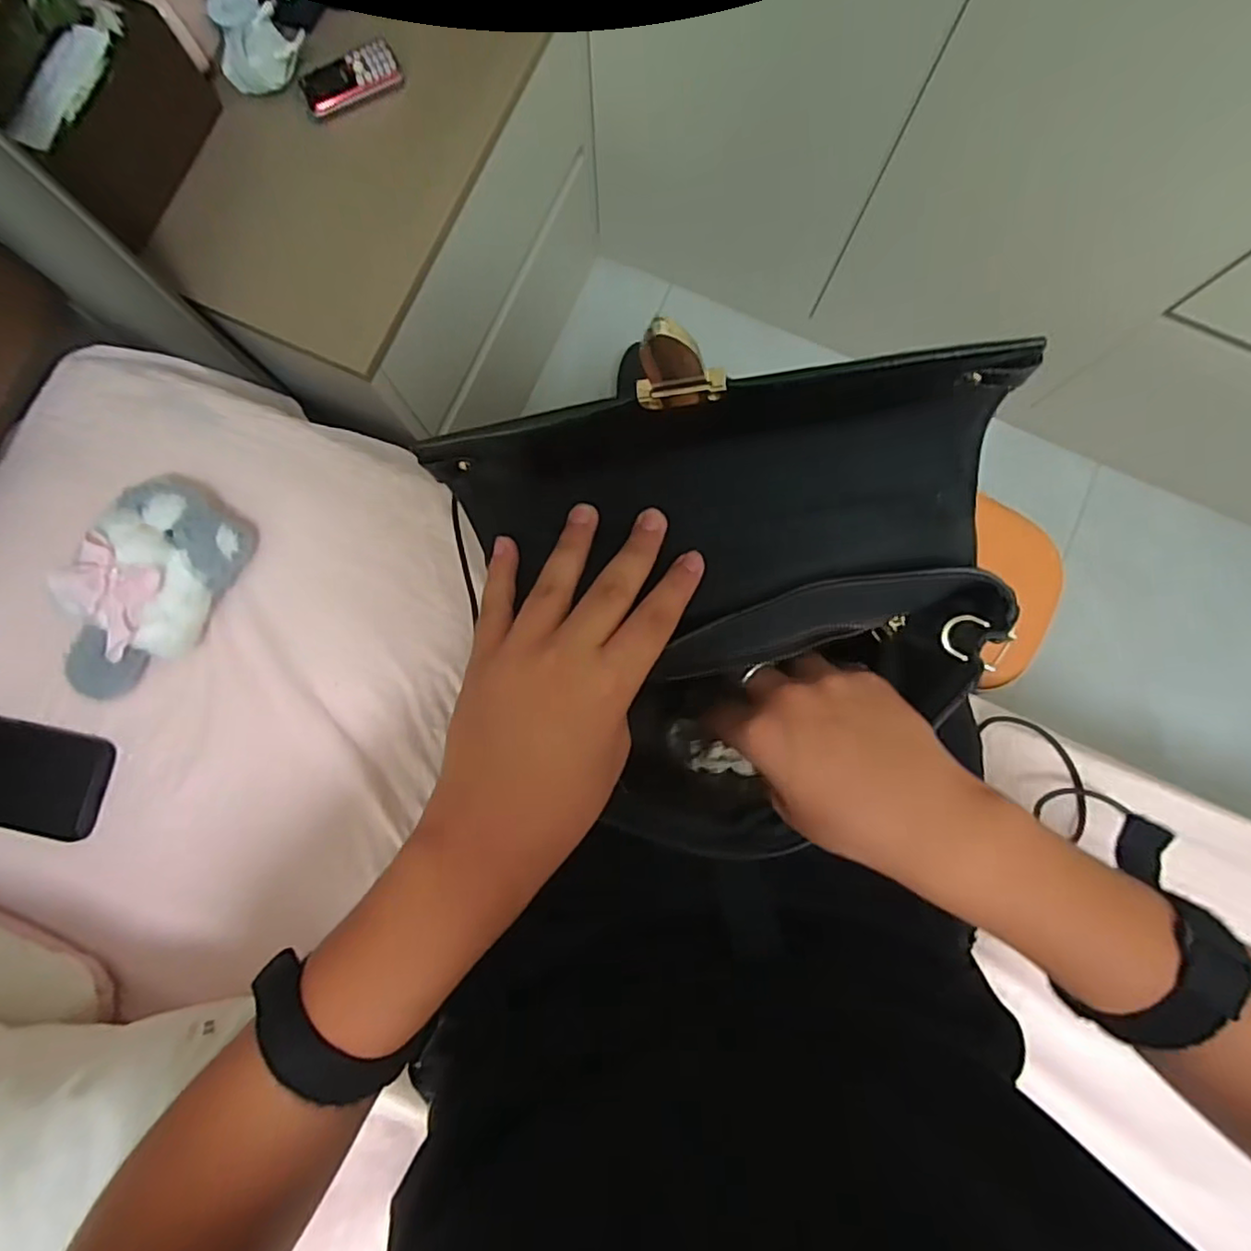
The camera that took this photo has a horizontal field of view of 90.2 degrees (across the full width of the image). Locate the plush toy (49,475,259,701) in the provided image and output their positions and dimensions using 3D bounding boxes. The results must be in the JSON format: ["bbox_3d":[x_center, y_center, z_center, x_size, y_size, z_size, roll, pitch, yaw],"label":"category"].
[{"bbox_3d":[-0.375,-0.027,0.487,0.090,0.065,0.176,30,84,3],"label":"plush toy"}]

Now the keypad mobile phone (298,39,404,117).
[{"bbox_3d":[-0.276,-0.550,0.627,0.099,0.023,0.037,-21,84,-3],"label":"keypad mobile phone"}]

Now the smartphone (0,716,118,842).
[{"bbox_3d":[-0.502,0.116,0.497,0.170,0.009,0.082,12,84,1],"label":"smartphone"}]

